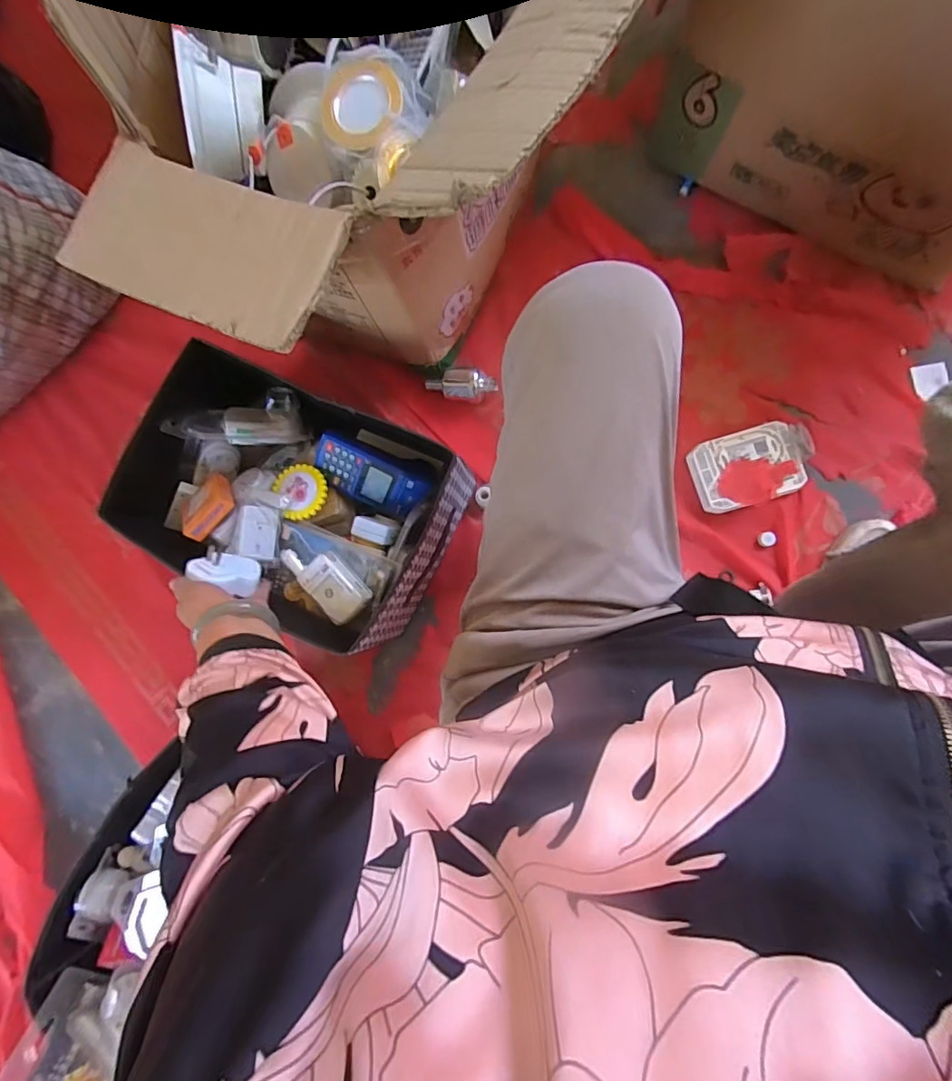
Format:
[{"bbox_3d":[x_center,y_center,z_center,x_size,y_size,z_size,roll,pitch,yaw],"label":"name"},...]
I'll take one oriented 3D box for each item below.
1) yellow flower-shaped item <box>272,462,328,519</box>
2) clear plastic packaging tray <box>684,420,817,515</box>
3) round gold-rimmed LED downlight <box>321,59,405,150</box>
[{"bbox_3d":[-0.235,-0.068,0.687,0.066,0.018,0.074,-32,81,2],"label":"yellow flower-shaped item"},{"bbox_3d":[0.405,-0.109,0.747,0.169,0.027,0.104,-17,84,5],"label":"clear plastic packaging tray"},{"bbox_3d":[-0.125,-0.477,0.557,0.089,0.019,0.093,-3,83,7],"label":"round gold-rimmed LED downlight"}]

